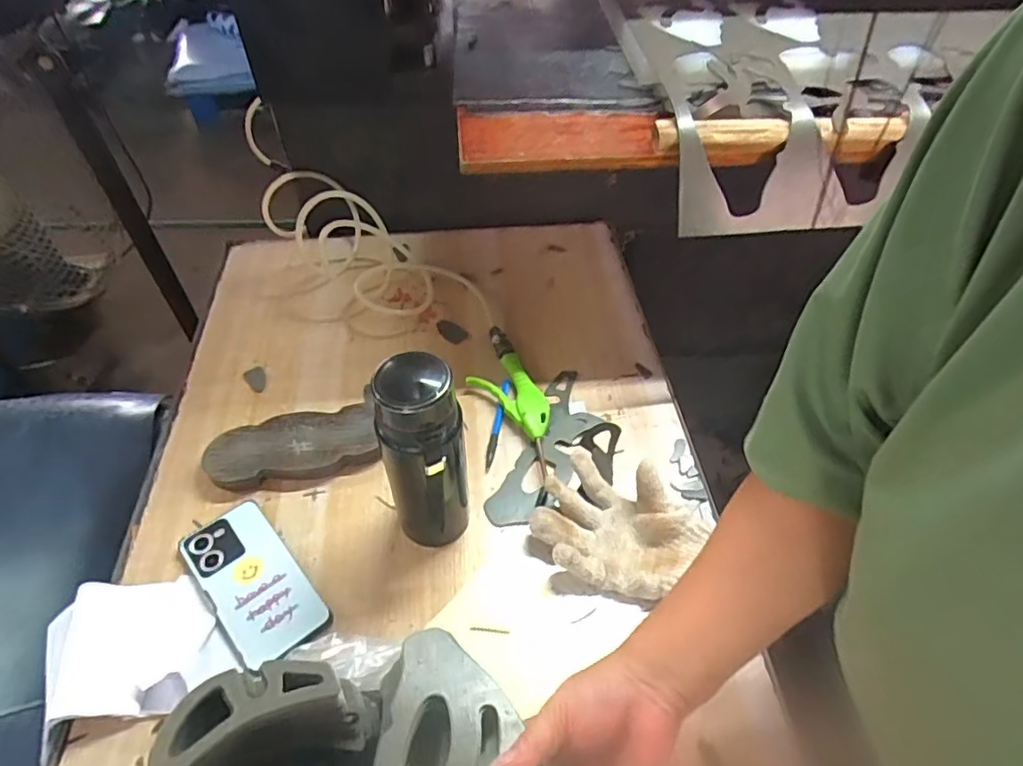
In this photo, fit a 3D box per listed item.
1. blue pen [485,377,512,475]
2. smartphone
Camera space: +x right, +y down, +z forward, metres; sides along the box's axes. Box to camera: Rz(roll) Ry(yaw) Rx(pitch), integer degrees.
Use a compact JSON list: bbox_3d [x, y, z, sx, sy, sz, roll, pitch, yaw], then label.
[{"bbox_3d":[-0.016,0.047,0.701,0.013,0.006,0.127,-1,53,18],"label":"blue pen"},{"bbox_3d":[-0.246,0.190,0.570,0.081,0.018,0.172,-35,58,-27],"label":"smartphone"}]

